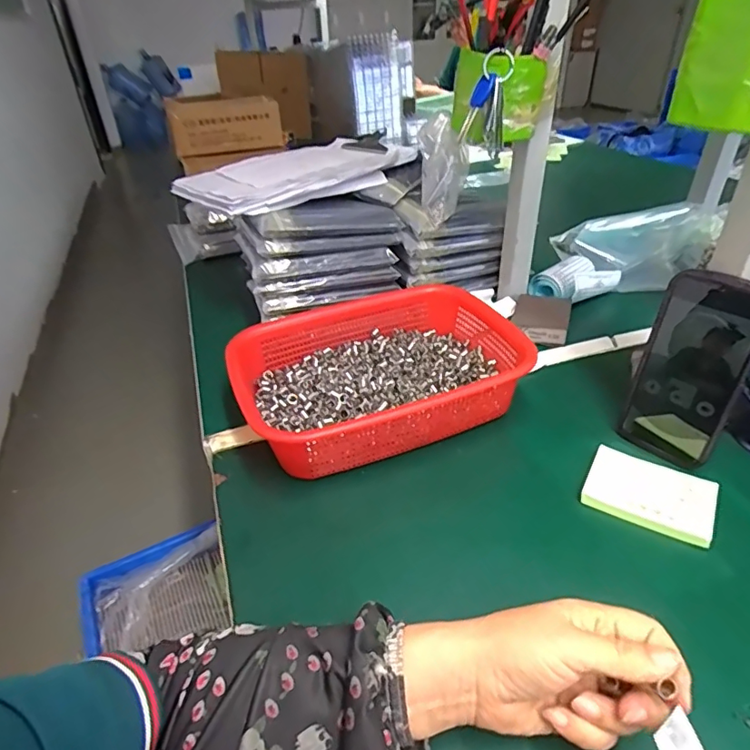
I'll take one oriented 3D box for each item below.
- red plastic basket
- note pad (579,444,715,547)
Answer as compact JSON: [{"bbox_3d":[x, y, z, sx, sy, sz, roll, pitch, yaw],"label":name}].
[{"bbox_3d":[0.003,0.001,0.537,0.280,0.079,0.211,-15,37,-16],"label":"red plastic basket"},{"bbox_3d":[0.230,0.100,0.427,0.094,0.015,0.067,18,40,27],"label":"note pad"}]

